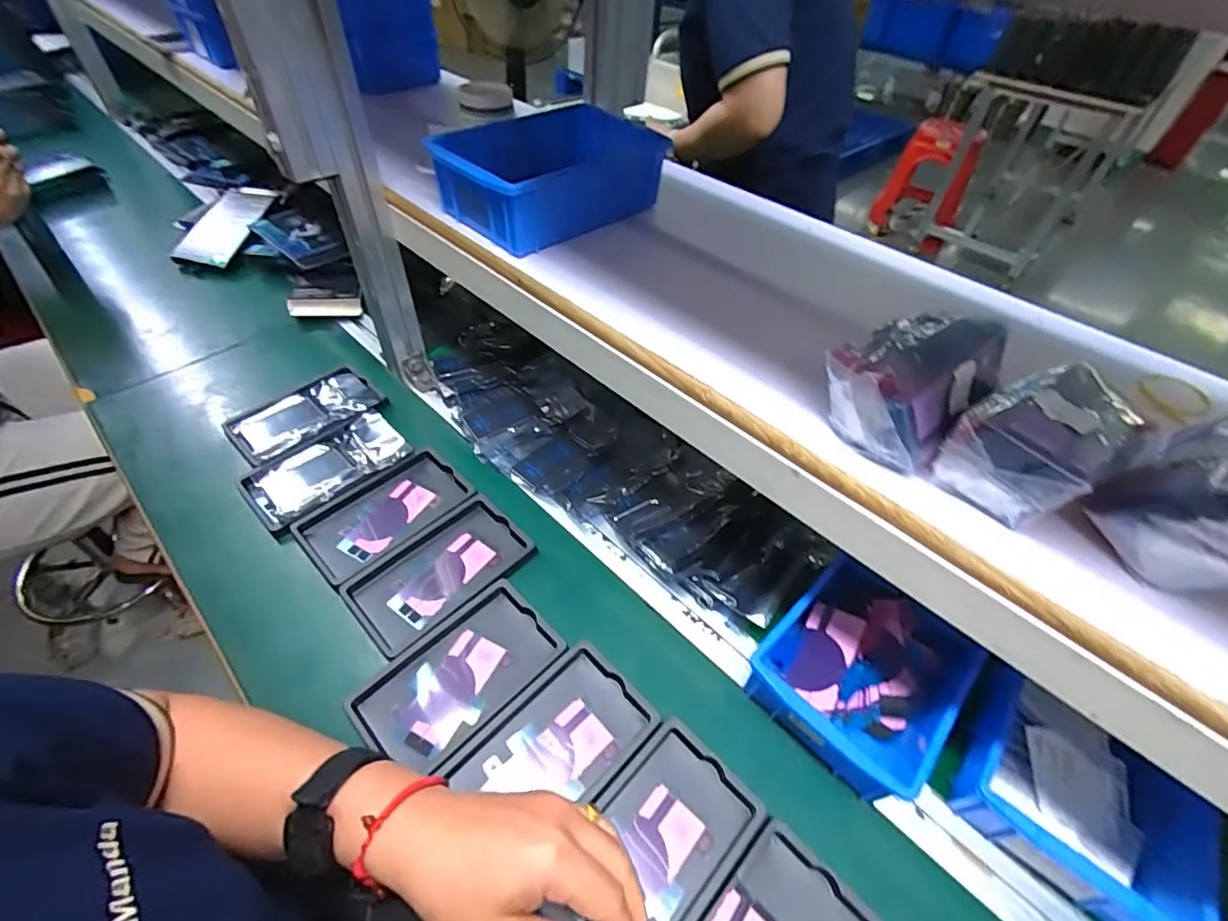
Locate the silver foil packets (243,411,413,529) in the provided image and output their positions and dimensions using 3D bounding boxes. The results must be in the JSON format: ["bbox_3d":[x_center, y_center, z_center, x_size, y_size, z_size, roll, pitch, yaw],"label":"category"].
[{"bbox_3d":[-0.310,0.008,0.592,0.153,0.015,0.088,-34,58,-27],"label":"silver foil packets"}]

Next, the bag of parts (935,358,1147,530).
[{"bbox_3d":[0.226,-0.005,0.296,0.070,0.050,0.065,-24,54,-24],"label":"bag of parts"}]

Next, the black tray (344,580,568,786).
[{"bbox_3d":[-0.128,0.181,0.452,0.155,0.012,0.093,-37,59,-28],"label":"black tray"}]

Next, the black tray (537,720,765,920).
[{"bbox_3d":[0.022,0.270,0.377,0.154,0.016,0.097,-37,59,-28],"label":"black tray"}]

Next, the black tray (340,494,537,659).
[{"bbox_3d":[-0.166,0.103,0.514,0.156,0.010,0.097,-34,58,-27],"label":"black tray"}]

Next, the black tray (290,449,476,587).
[{"bbox_3d":[-0.234,0.052,0.554,0.092,0.012,0.155,37,58,26],"label":"black tray"}]

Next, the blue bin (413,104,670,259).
[{"bbox_3d":[-0.062,-0.275,0.515,0.195,0.064,0.132,-31,57,-28],"label":"blue bin"}]

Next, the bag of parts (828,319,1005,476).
[{"bbox_3d":[0.181,-0.053,0.330,0.100,0.055,0.078,-34,58,-30],"label":"bag of parts"}]

